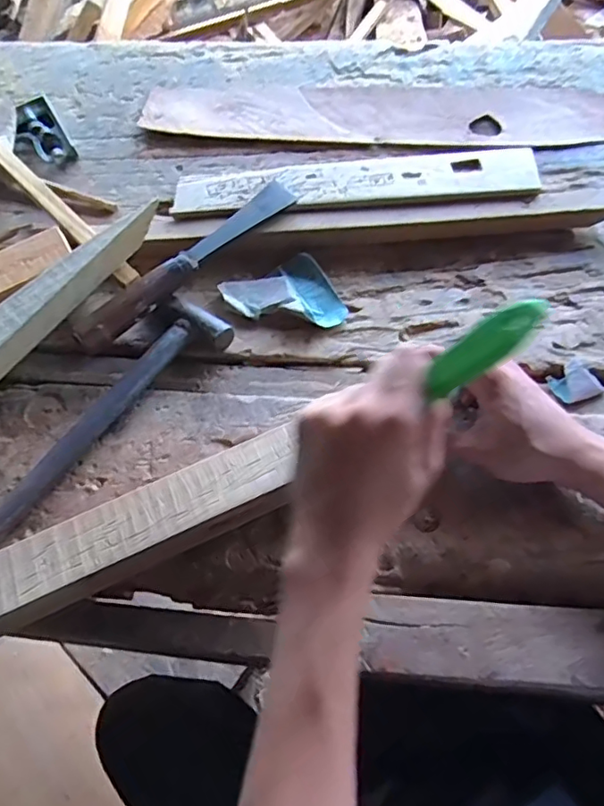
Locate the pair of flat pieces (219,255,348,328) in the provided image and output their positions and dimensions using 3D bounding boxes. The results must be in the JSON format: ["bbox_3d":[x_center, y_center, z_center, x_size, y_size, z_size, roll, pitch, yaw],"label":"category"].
[{"bbox_3d":[-0.016,-0.094,0.529,0.097,0.013,0.081,-20,66,-7],"label":"pair of flat pieces"}]

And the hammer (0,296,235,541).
[{"bbox_3d":[-0.165,0.019,0.481,0.064,0.026,0.266,33,71,16],"label":"hammer"}]

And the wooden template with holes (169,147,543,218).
[{"bbox_3d":[0.047,-0.211,0.555,0.340,0.011,0.057,-3,65,5],"label":"wooden template with holes"}]

